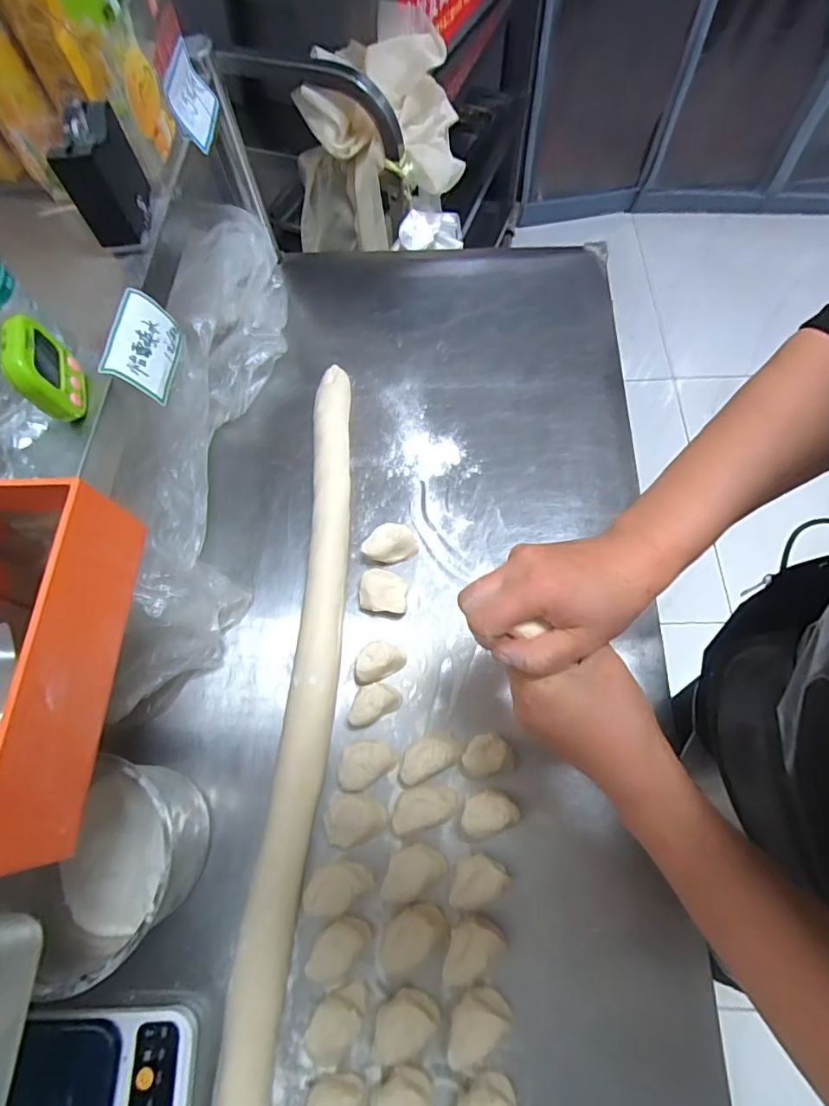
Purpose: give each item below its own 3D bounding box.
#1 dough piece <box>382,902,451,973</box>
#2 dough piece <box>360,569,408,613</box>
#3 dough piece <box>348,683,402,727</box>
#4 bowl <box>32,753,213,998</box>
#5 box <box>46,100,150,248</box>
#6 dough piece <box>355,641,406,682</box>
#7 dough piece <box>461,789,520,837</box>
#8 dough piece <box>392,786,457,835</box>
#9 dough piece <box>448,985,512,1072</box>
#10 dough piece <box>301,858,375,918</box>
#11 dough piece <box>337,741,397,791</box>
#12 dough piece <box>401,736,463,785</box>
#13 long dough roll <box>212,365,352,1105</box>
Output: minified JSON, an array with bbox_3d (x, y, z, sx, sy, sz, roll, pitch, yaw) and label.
[{"bbox_3d":[-0.001,0.332,0.444,0.057,0.035,0.035,-28,69,-8],"label":"dough piece"},{"bbox_3d":[-0.034,0.043,0.570,0.051,0.036,0.047,3,68,5],"label":"dough piece"},{"bbox_3d":[-0.042,0.154,0.518,0.055,0.033,0.034,-32,69,-9],"label":"dough piece"},{"bbox_3d":[-0.257,0.268,0.443,0.134,0.112,0.145,-1,67,3],"label":"bowl"},{"bbox_3d":[-0.259,-0.319,0.422,0.037,0.075,0.081,-3,68,1],"label":"box"},{"bbox_3d":[-0.036,0.114,0.533,0.052,0.038,0.035,-20,68,-5],"label":"dough piece"},{"bbox_3d":[0.068,0.240,0.474,0.051,0.036,0.032,-15,67,-3],"label":"dough piece"},{"bbox_3d":[0.009,0.242,0.483,0.062,0.029,0.031,-18,67,-4],"label":"dough piece"},{"bbox_3d":[0.049,0.386,0.415,0.054,0.040,0.036,-39,71,-12],"label":"dough piece"},{"bbox_3d":[-0.070,0.303,0.461,0.060,0.032,0.033,-17,67,-4],"label":"dough piece"},{"bbox_3d":[-0.049,0.206,0.498,0.058,0.029,0.040,-31,69,-9],"label":"dough piece"},{"bbox_3d":[0.014,0.199,0.497,0.062,0.030,0.032,-25,68,-7],"label":"dough piece"},{"bbox_3d":[-0.113,0.213,0.483,0.067,0.034,0.974,0,67,4],"label":"long dough roll"}]

